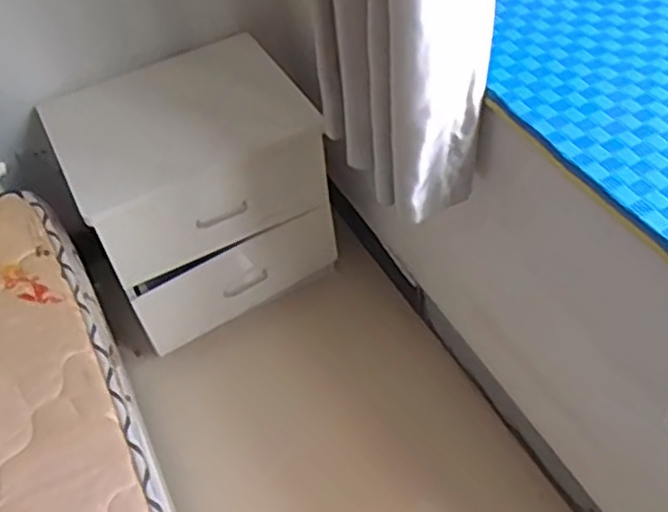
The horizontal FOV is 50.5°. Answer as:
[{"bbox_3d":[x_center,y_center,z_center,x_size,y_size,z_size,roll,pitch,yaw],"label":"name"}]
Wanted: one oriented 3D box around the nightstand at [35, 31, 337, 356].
[{"bbox_3d":[-0.274,-0.137,1.447,0.459,0.423,0.360,-30,53,-20],"label":"nightstand"}]

